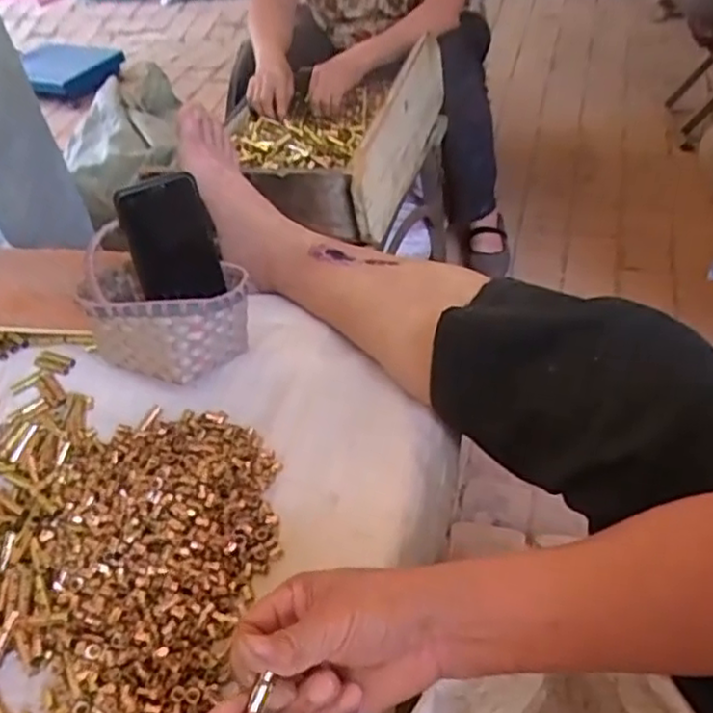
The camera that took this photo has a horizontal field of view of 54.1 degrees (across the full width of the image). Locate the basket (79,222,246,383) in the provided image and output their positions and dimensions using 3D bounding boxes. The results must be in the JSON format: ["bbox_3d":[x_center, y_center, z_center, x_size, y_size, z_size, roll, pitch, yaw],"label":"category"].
[{"bbox_3d":[-0.186,-0.050,0.657,0.169,0.142,0.110,2,46,10],"label":"basket"}]

